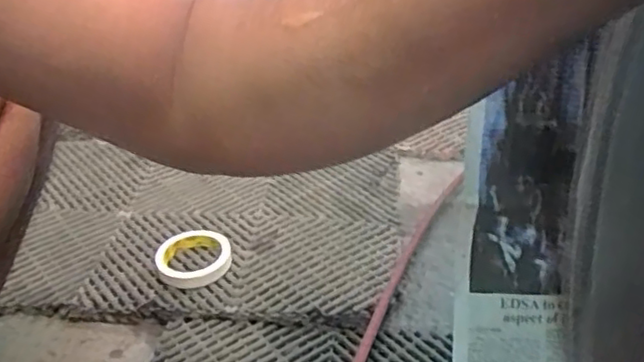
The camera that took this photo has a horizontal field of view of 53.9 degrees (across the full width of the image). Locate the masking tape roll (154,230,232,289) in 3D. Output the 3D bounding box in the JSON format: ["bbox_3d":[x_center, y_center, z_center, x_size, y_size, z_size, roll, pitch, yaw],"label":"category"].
[{"bbox_3d":[-0.165,0.103,0.823,0.095,0.024,0.092,-1,34,1],"label":"masking tape roll"}]

